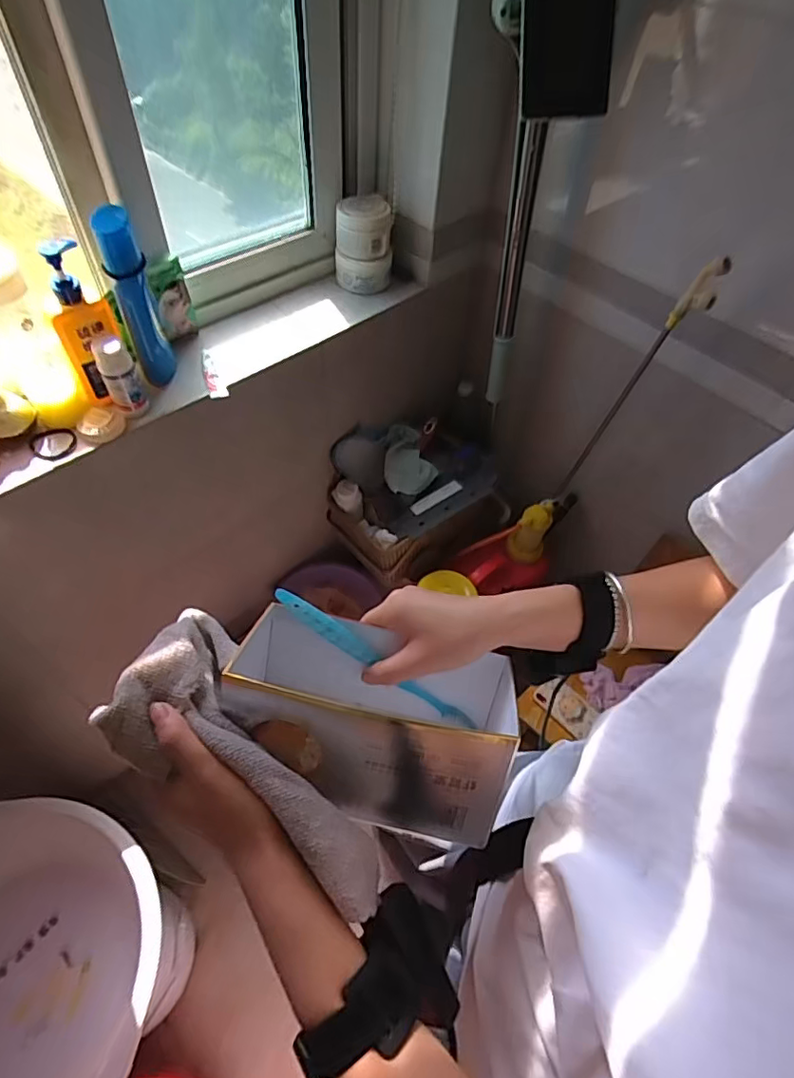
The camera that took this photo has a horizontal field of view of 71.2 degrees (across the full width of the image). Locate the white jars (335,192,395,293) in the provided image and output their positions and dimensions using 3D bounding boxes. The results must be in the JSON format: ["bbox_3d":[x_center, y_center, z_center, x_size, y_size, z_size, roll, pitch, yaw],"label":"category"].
[{"bbox_3d":[-0.055,-0.499,0.935,0.093,0.117,0.096,4,54,-2],"label":"white jars"}]

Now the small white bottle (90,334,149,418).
[{"bbox_3d":[-0.355,-0.212,0.710,0.043,0.091,0.037,-28,61,-22],"label":"small white bottle"}]

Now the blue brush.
[{"bbox_3d":[-0.015,0.091,0.413,0.177,0.012,0.012,37,56,-9],"label":"blue brush"}]

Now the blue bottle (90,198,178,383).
[{"bbox_3d":[-0.338,-0.308,0.726,0.048,0.214,0.062,-17,58,-16],"label":"blue bottle"}]

